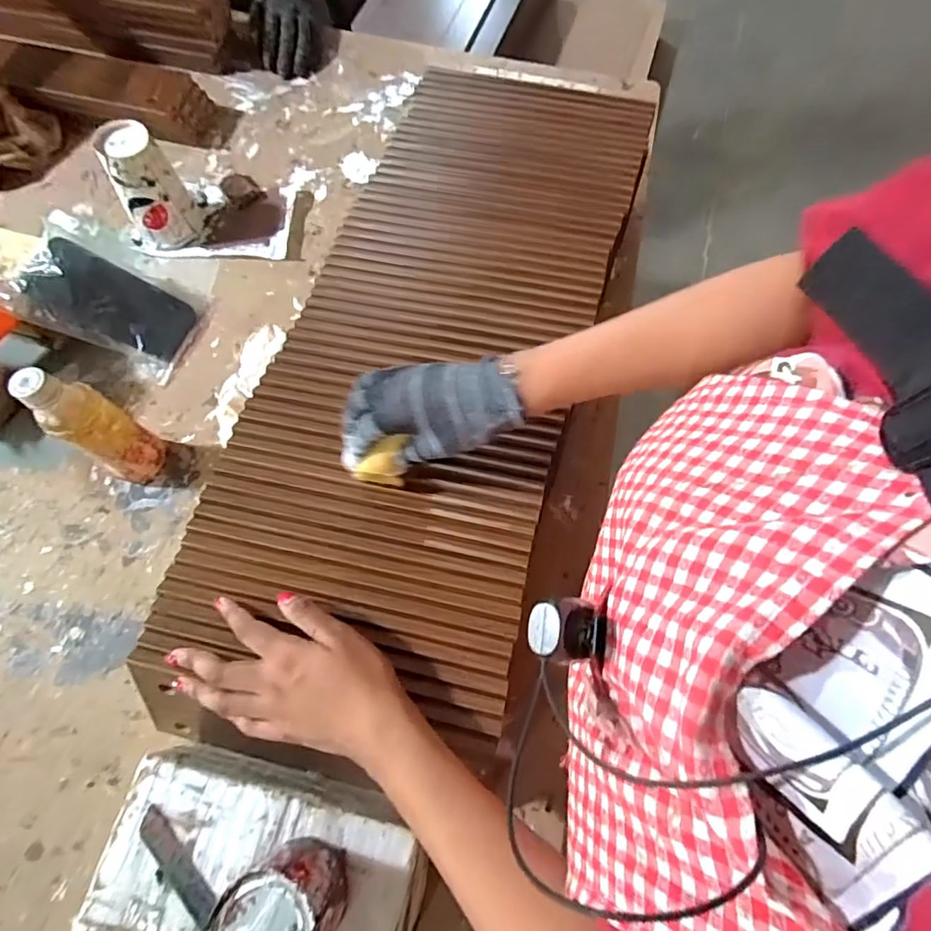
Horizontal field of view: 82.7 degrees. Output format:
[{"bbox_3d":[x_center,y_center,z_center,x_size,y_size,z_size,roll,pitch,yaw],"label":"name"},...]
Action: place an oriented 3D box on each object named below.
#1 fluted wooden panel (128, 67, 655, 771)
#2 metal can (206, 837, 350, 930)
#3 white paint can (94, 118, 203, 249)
[{"bbox_3d":[-0.030,-0.124,0.533,0.295,0.015,0.788,15,68,8],"label":"fluted wooden panel"},{"bbox_3d":[-0.114,0.281,0.333,0.070,0.076,0.063,-30,71,-12],"label":"metal can"},{"bbox_3d":[-0.396,-0.347,0.663,0.072,0.126,0.066,0,68,-1],"label":"white paint can"}]

